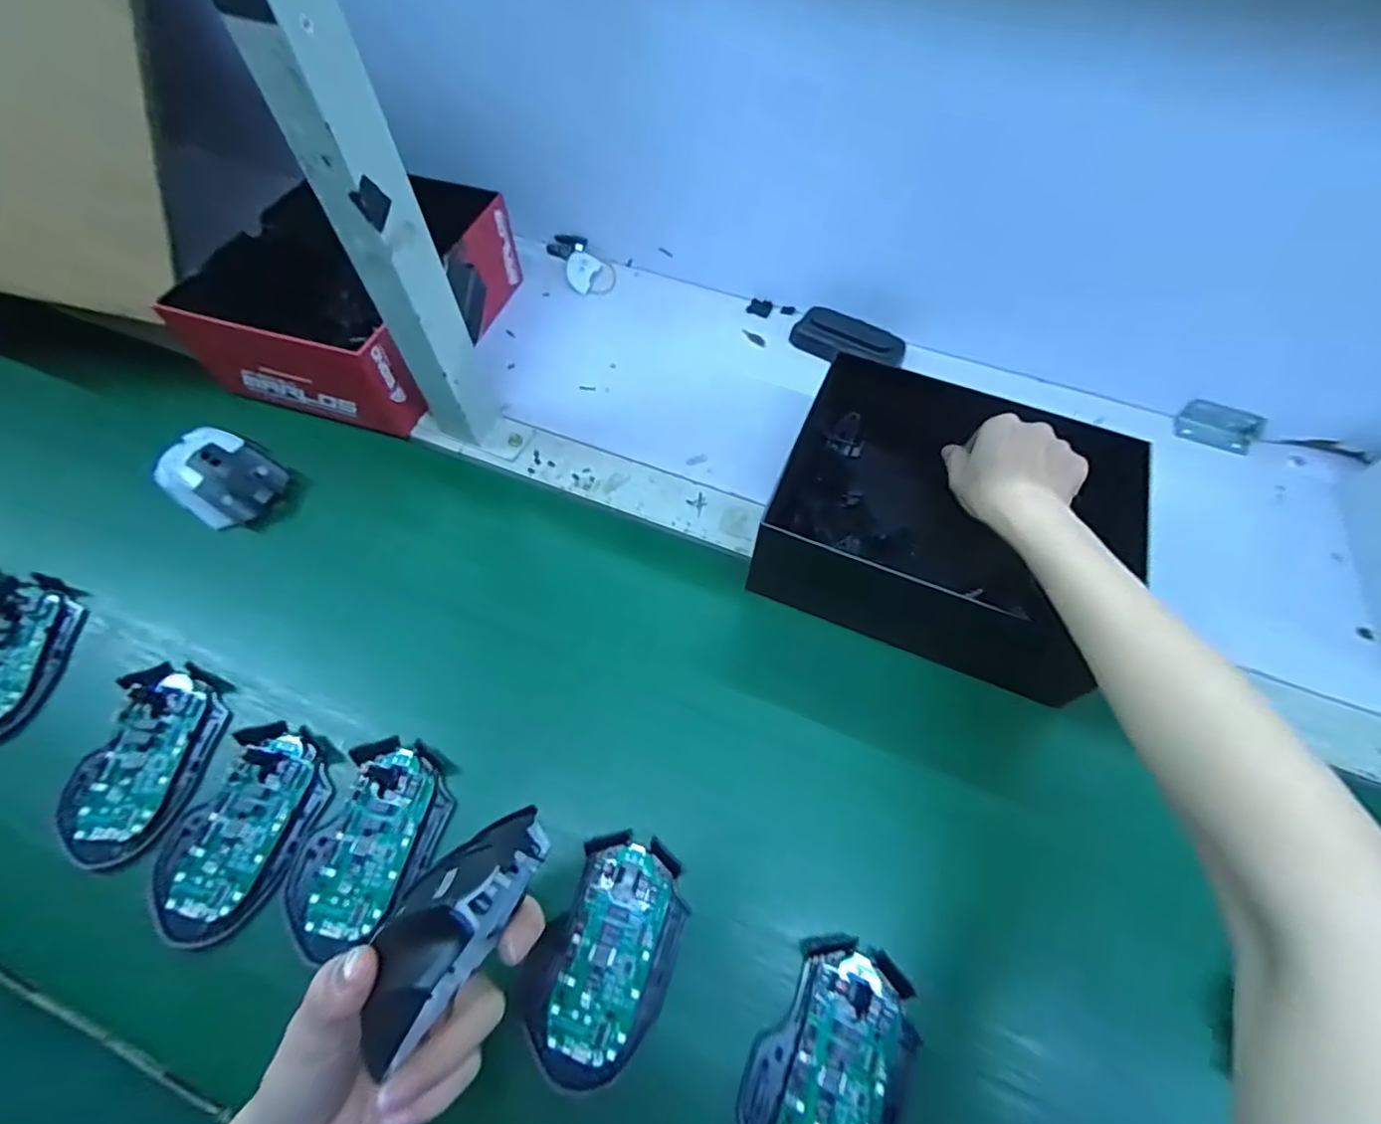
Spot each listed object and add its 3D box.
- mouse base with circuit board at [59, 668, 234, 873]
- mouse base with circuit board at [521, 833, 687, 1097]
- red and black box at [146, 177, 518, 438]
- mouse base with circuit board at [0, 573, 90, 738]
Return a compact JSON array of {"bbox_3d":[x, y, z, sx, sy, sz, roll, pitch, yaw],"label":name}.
[{"bbox_3d":[-0.347,0.125,0.369,0.073,0.020,0.117,10,60,5],"label":"mouse base with circuit board"},{"bbox_3d":[-0.045,0.217,0.323,0.069,0.020,0.116,20,61,11],"label":"mouse base with circuit board"},{"bbox_3d":[-0.300,-0.241,0.530,0.199,0.096,0.230,13,60,7],"label":"red and black box"},{"bbox_3d":[-0.479,0.065,0.406,0.074,0.016,0.117,-1,59,-1],"label":"mouse base with circuit board"}]

